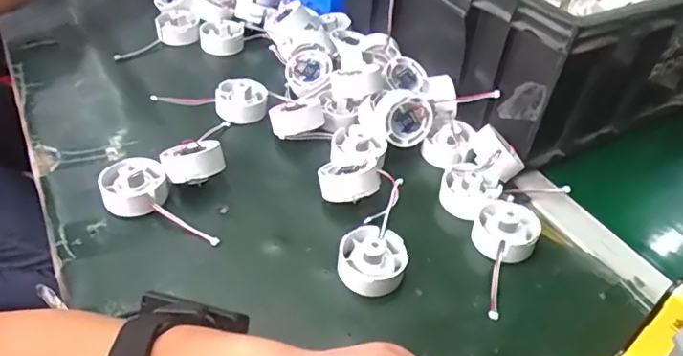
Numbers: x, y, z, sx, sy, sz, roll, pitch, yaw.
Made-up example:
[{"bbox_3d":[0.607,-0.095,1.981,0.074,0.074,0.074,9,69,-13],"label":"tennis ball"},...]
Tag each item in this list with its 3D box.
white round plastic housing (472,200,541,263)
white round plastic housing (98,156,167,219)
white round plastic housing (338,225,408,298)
[{"bbox_3d":[0.146,0.046,0.481,0.054,0.029,0.058,22,45,18],"label":"white round plastic housing"},{"bbox_3d":[-0.185,0.008,0.482,0.054,0.032,0.051,3,42,-3],"label":"white round plastic housing"},{"bbox_3d":[0.026,0.066,0.447,0.054,0.030,0.059,3,42,-3],"label":"white round plastic housing"}]

